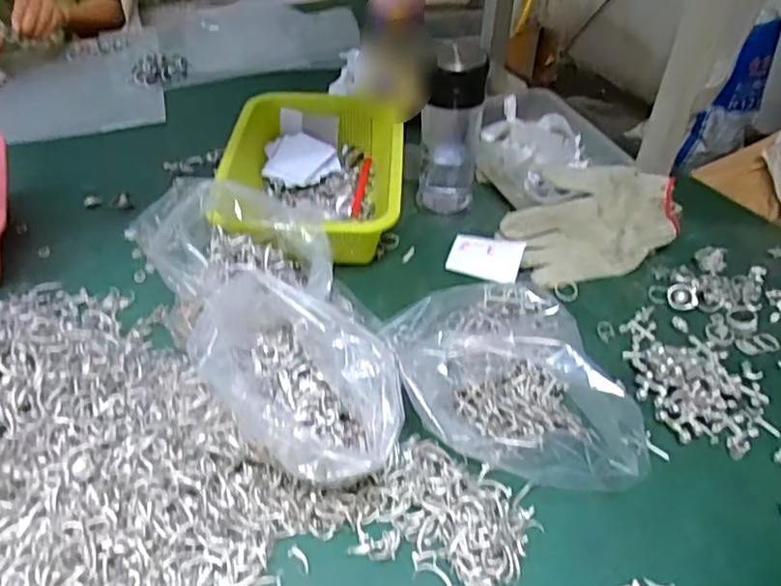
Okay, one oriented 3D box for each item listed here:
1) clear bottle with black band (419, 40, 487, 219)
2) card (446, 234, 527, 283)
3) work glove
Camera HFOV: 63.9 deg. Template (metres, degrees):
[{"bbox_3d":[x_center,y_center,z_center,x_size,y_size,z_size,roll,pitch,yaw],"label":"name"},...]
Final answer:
[{"bbox_3d":[0.065,-0.169,0.676,0.064,0.174,0.061,5,44,3],"label":"clear bottle with black band"},{"bbox_3d":[0.102,-0.039,0.673,0.075,0.005,0.056,11,56,20],"label":"card"},{"bbox_3d":[0.214,-0.089,0.683,0.177,0.064,0.140,-11,46,-13],"label":"work glove"}]

